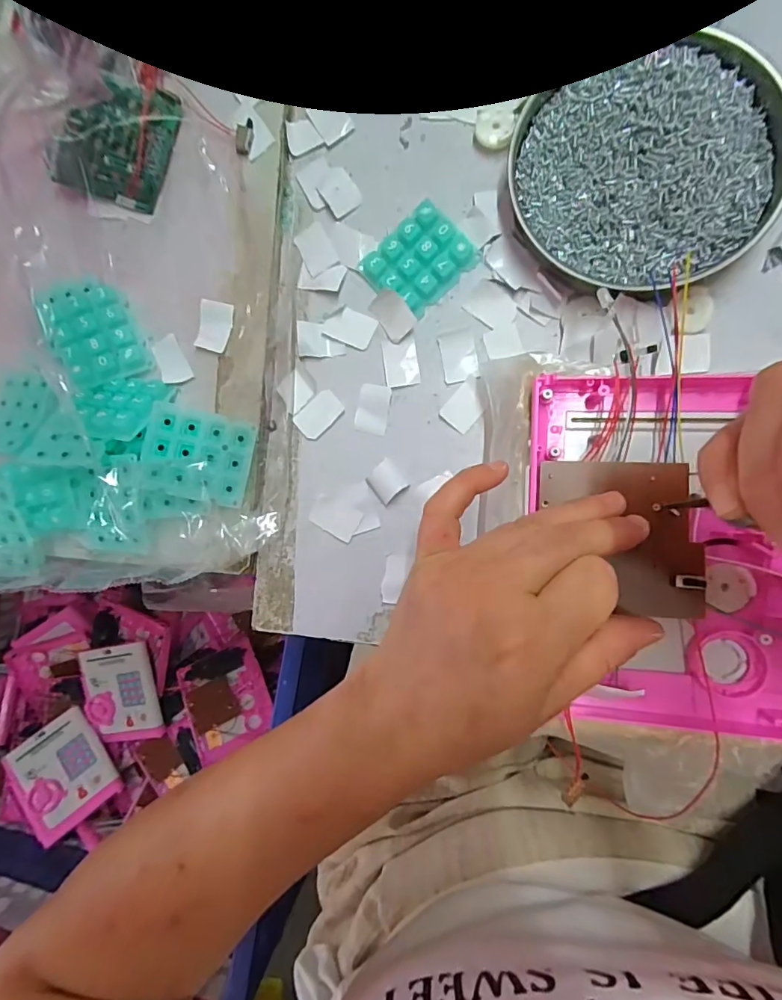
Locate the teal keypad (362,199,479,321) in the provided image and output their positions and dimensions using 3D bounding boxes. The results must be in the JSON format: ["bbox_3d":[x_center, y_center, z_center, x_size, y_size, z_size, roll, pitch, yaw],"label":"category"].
[{"bbox_3d":[0.017,-0.140,0.281,0.055,0.007,0.046,-43,83,6],"label":"teal keypad"}]

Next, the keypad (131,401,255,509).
[{"bbox_3d":[-0.112,-0.026,0.278,0.059,0.008,0.050,13,89,-6],"label":"keypad"}]

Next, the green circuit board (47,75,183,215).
[{"bbox_3d":[-0.175,-0.227,0.301,0.069,0.013,0.071,21,92,9],"label":"green circuit board"}]

